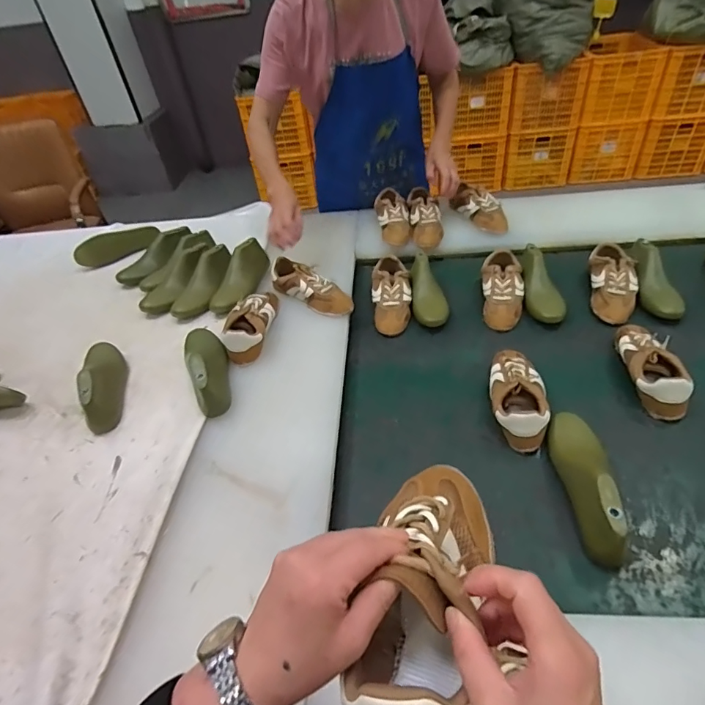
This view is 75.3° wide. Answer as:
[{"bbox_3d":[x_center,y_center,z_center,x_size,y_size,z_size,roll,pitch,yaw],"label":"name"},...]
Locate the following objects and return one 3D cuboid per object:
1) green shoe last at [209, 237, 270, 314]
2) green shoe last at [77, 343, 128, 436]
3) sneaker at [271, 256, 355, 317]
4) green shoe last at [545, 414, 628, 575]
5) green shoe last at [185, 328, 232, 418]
[{"bbox_3d":[-0.261,-0.179,1.062,0.088,0.083,0.202,4,43,13],"label":"green shoe last"},{"bbox_3d":[-0.466,0.037,0.853,0.067,0.076,0.235,-20,43,-13],"label":"green shoe last"},{"bbox_3d":[-0.096,-0.148,1.009,0.205,0.069,0.068,28,53,33],"label":"sneaker"},{"bbox_3d":[0.323,0.168,0.642,0.066,0.073,0.235,4,43,13],"label":"green shoe last"},{"bbox_3d":[-0.272,0.012,0.843,0.075,0.080,0.232,-20,43,-14],"label":"green shoe last"}]

